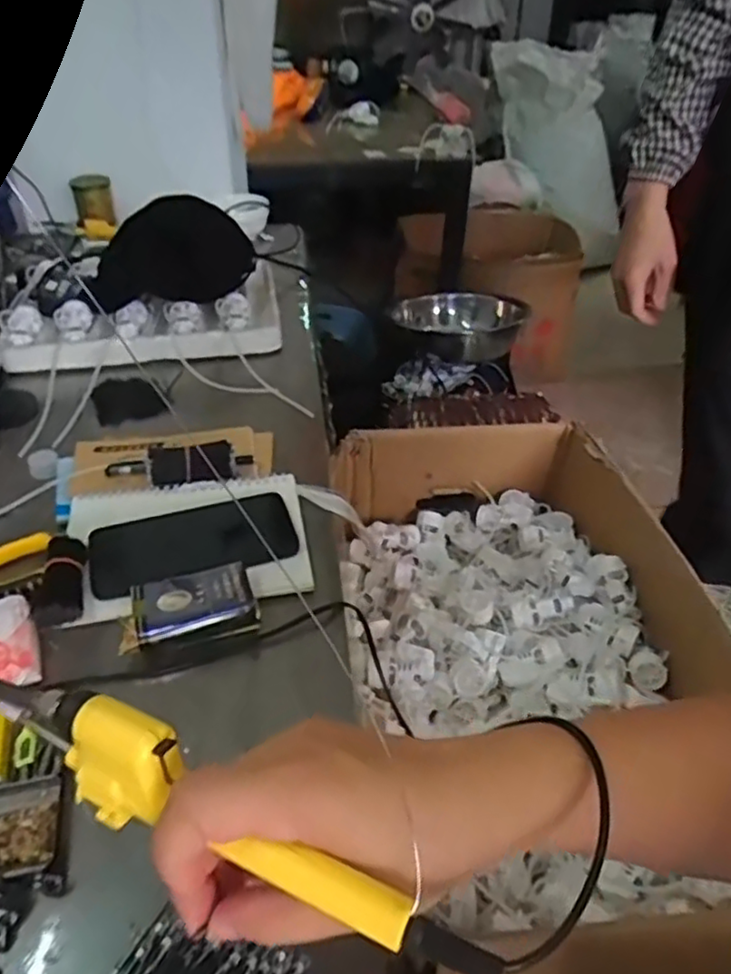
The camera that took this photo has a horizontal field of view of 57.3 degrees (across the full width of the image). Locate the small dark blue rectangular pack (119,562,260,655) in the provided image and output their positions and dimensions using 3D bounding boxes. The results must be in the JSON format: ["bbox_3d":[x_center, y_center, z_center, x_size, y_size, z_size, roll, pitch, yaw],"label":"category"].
[{"bbox_3d":[-0.133,0.089,0.504,0.094,0.023,0.057,-11,40,-15],"label":"small dark blue rectangular pack"}]

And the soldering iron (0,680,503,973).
[{"bbox_3d":[-0.063,0.120,0.250,0.230,0.034,0.028,22,43,17],"label":"soldering iron"}]

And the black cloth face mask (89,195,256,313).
[{"bbox_3d":[-0.249,-0.302,0.869,0.218,0.111,0.058,-16,41,-20],"label":"black cloth face mask"}]

